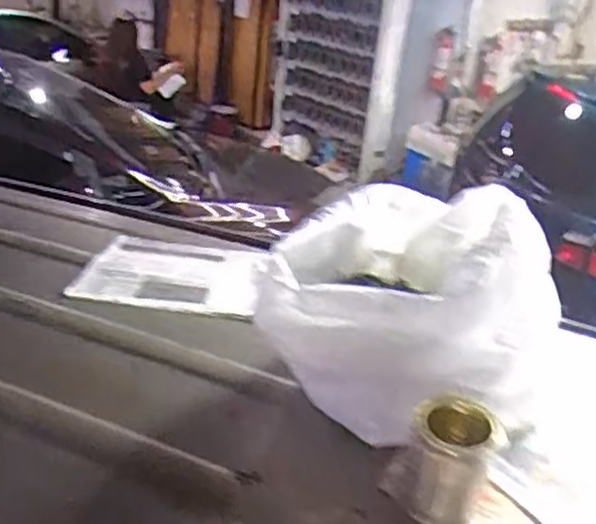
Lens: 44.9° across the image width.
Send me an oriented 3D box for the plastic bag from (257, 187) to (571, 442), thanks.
[{"bbox_3d":[0.171,0.047,0.988,0.354,0.224,0.335,16,27,21],"label":"plastic bag"}]

